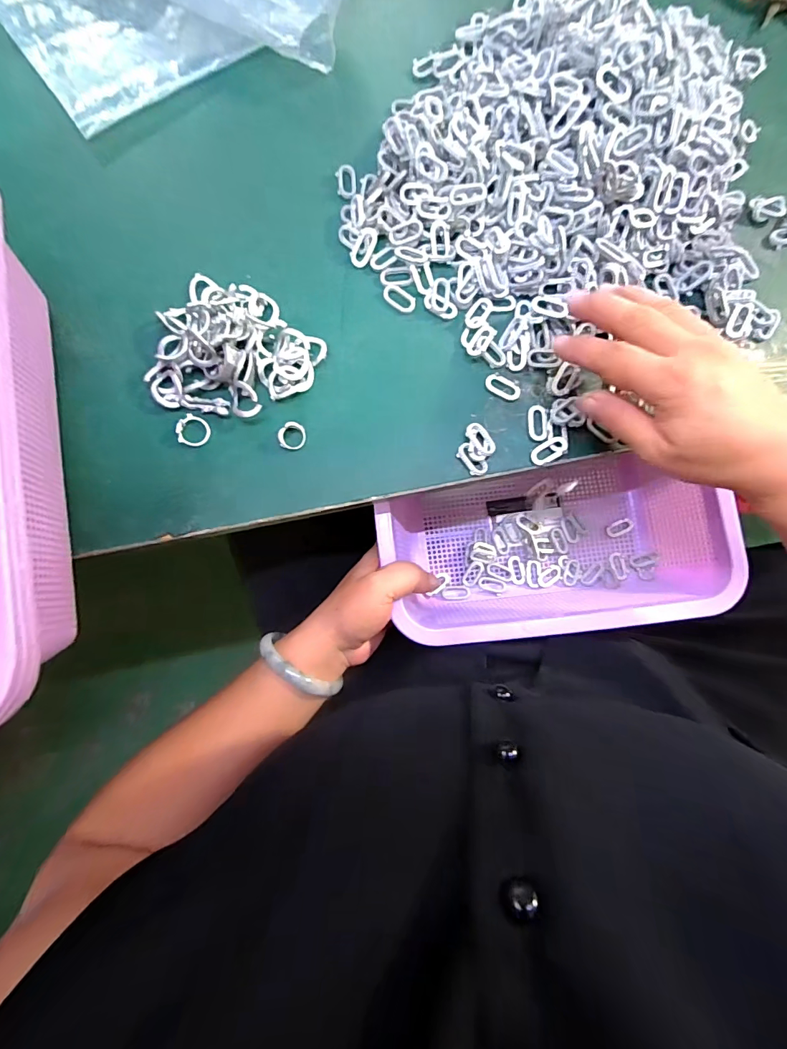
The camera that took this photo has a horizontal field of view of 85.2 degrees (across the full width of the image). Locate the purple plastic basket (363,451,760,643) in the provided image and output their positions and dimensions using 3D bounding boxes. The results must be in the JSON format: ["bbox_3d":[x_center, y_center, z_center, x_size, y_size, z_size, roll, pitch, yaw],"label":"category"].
[{"bbox_3d":[0.130,0.019,0.352,0.252,0.078,0.131,-5,82,1],"label":"purple plastic basket"}]

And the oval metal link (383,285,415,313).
[{"bbox_3d":[0.004,-0.162,0.306,0.025,0.004,0.013,33,83,3],"label":"oval metal link"}]

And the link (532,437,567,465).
[{"bbox_3d":[0.106,-0.050,0.292,0.026,0.005,0.012,-35,84,-6],"label":"link"}]

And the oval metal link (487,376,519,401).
[{"bbox_3d":[0.076,-0.096,0.298,0.025,0.004,0.013,32,83,3],"label":"oval metal link"}]

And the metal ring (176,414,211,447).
[{"bbox_3d":[-0.135,-0.063,0.288,0.020,0.006,0.020,0,82,-1],"label":"metal ring"}]

